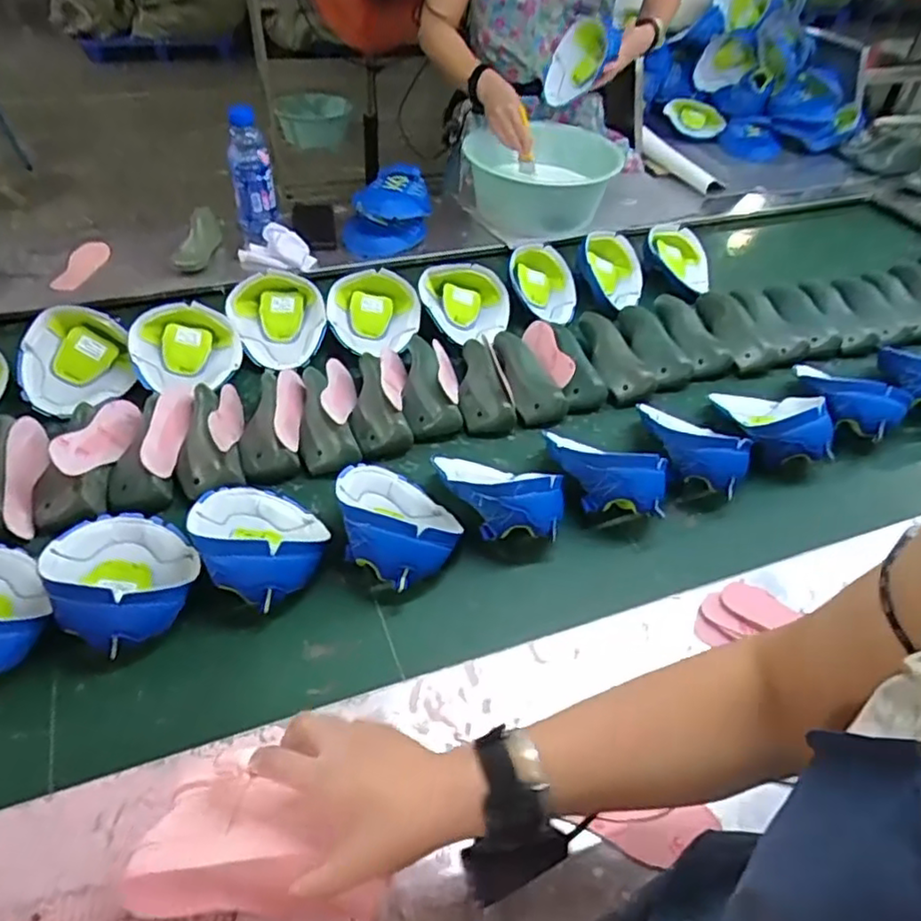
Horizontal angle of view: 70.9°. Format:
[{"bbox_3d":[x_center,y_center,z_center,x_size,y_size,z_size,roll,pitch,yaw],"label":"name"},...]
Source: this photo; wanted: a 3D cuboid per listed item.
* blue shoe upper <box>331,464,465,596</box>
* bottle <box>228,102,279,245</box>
[{"bbox_3d":[-0.069,0.056,0.717,0.131,0.077,0.172,-6,49,-16],"label":"blue shoe upper"},{"bbox_3d":[-0.364,-0.499,1.139,0.075,0.206,0.081,-6,49,-16],"label":"bottle"}]

